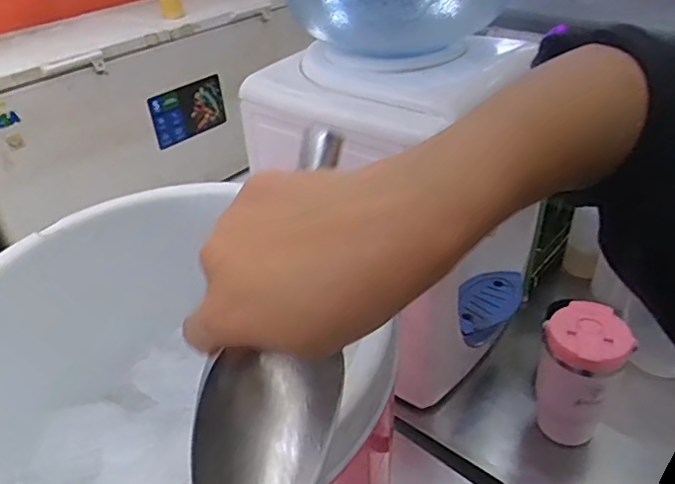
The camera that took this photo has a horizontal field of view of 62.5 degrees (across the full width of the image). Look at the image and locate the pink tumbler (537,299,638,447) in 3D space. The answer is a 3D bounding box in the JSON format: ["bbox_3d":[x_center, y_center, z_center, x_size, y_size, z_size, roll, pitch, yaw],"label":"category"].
[{"bbox_3d":[0.298,0.168,0.694,0.088,0.160,0.087,-2,35,1],"label":"pink tumbler"}]

